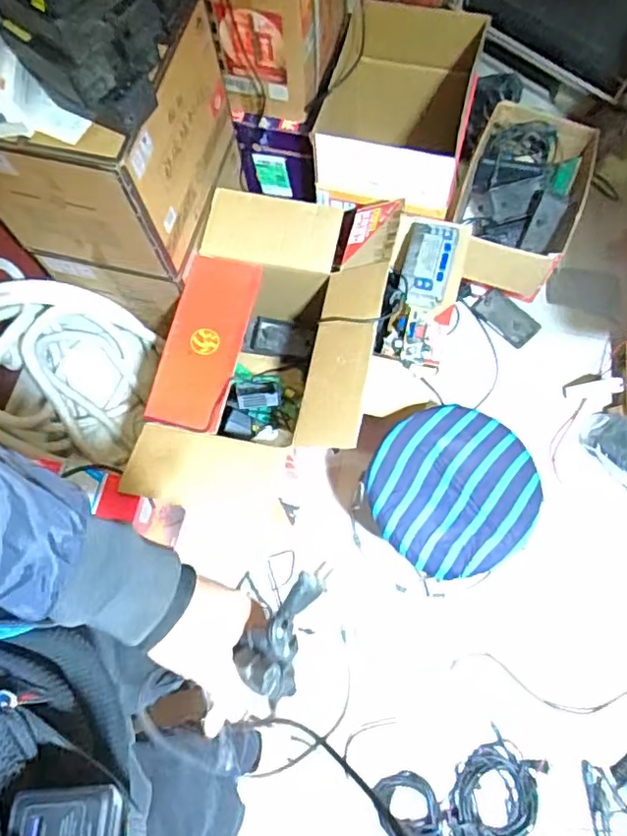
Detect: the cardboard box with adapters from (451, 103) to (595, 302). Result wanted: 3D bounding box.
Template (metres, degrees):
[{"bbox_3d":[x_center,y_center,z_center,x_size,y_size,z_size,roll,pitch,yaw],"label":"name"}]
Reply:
[{"bbox_3d":[0.481,-0.502,1.422,0.278,0.165,0.439,17,73,8],"label":"cardboard box with adapters"}]

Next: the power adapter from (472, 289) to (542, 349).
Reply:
[{"bbox_3d":[0.467,-0.241,1.445,0.153,0.037,0.083,43,78,15],"label":"power adapter"}]

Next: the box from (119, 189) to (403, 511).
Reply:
[{"bbox_3d":[-0.081,-0.114,1.254,0.401,0.343,0.628,11,72,6],"label":"box"}]

